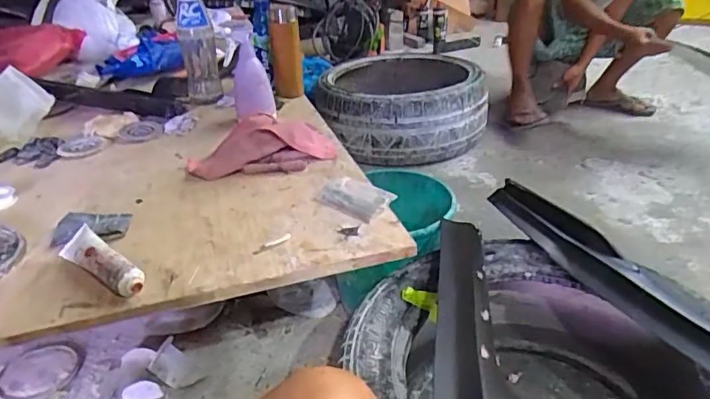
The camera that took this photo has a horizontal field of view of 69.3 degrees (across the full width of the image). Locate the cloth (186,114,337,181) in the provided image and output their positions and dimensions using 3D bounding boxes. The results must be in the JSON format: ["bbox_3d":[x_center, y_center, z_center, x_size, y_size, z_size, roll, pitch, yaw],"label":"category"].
[{"bbox_3d":[-0.165,-0.100,0.924,0.262,0.082,0.104,-15,30,-17],"label":"cloth"}]

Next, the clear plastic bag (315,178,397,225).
[{"bbox_3d":[-0.002,-0.006,0.810,0.120,0.014,0.082,20,38,37],"label":"clear plastic bag"}]

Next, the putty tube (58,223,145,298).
[{"bbox_3d":[-0.337,0.080,0.674,0.185,0.033,0.042,21,38,38],"label":"putty tube"}]

